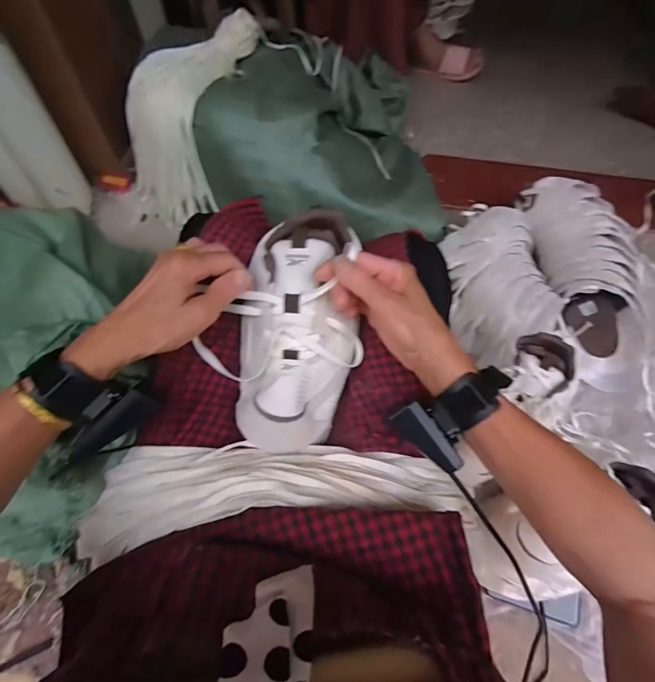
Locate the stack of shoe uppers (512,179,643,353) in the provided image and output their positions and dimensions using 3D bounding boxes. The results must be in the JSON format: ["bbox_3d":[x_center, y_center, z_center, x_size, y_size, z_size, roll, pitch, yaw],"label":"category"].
[{"bbox_3d":[0.573,-0.176,0.801,0.190,0.117,0.404,-11,80,-10],"label":"stack of shoe uppers"}]

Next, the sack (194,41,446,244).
[{"bbox_3d":[0.026,-0.509,0.858,0.533,0.242,0.527,8,61,1],"label":"sack"}]

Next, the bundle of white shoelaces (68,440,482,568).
[{"bbox_3d":[-0.047,0.134,0.337,0.365,0.065,0.094,-3,61,-5],"label":"bundle of white shoelaces"}]

